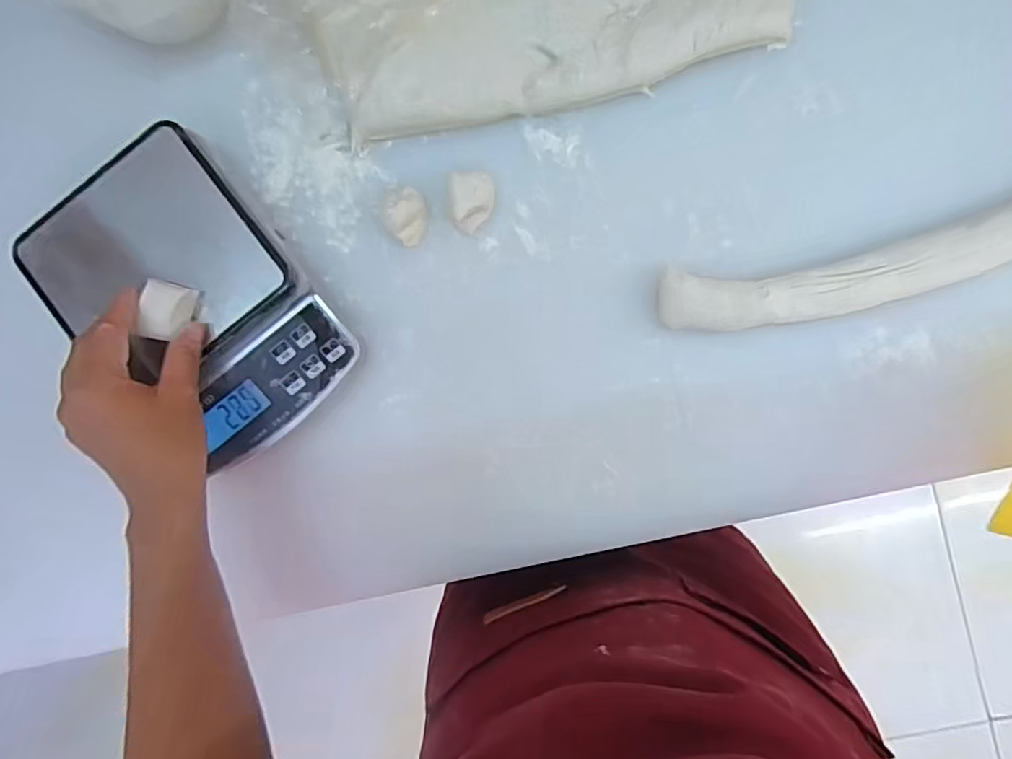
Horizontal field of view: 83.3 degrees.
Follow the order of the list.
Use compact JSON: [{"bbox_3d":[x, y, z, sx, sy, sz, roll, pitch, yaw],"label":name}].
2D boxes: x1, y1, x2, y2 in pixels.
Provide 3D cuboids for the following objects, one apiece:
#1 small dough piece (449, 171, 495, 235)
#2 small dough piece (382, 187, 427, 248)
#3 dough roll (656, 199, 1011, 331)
[{"bbox_3d":[-0.024,-0.128,0.412,0.029,0.026,0.039,-2,90,3],"label":"small dough piece"},{"bbox_3d":[-0.072,-0.120,0.416,0.030,0.024,0.034,41,92,2],"label":"small dough piece"},{"bbox_3d":[0.320,-0.104,0.385,0.437,0.022,0.064,-17,89,3],"label":"dough roll"}]

